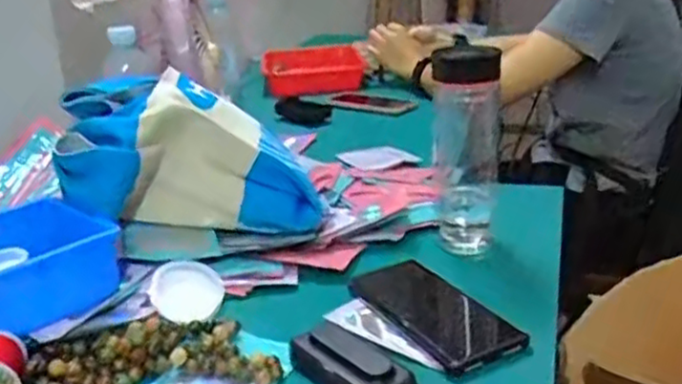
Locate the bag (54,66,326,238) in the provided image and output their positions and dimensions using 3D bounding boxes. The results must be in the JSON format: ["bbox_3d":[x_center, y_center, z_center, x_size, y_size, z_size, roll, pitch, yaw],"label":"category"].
[{"bbox_3d":[-0.168,-0.035,0.755,0.233,0.153,0.183,-9,22,-16],"label":"bag"}]

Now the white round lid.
[{"bbox_3d":[-0.141,0.091,0.647,0.062,0.004,0.062,12,56,-18],"label":"white round lid"}]

